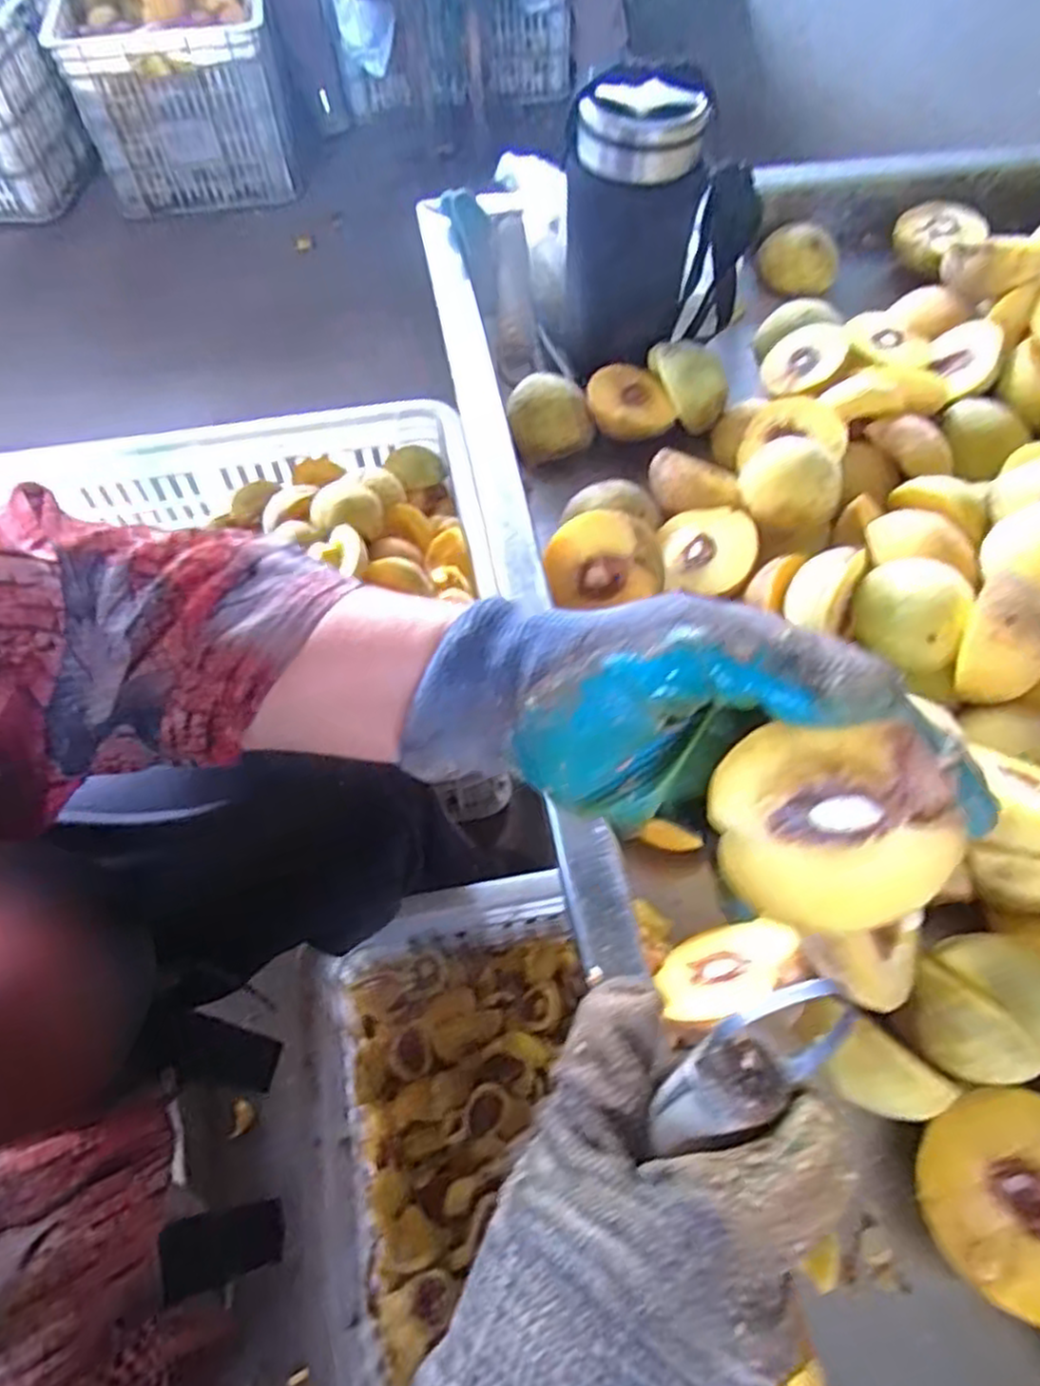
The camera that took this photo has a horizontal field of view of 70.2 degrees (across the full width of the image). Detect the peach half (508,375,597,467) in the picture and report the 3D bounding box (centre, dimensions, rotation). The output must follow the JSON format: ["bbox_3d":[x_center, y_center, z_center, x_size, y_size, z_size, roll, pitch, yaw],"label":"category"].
[{"bbox_3d":[0.019,-0.194,0.521,0.053,0.032,0.051,-13,61,-7],"label":"peach half"}]

